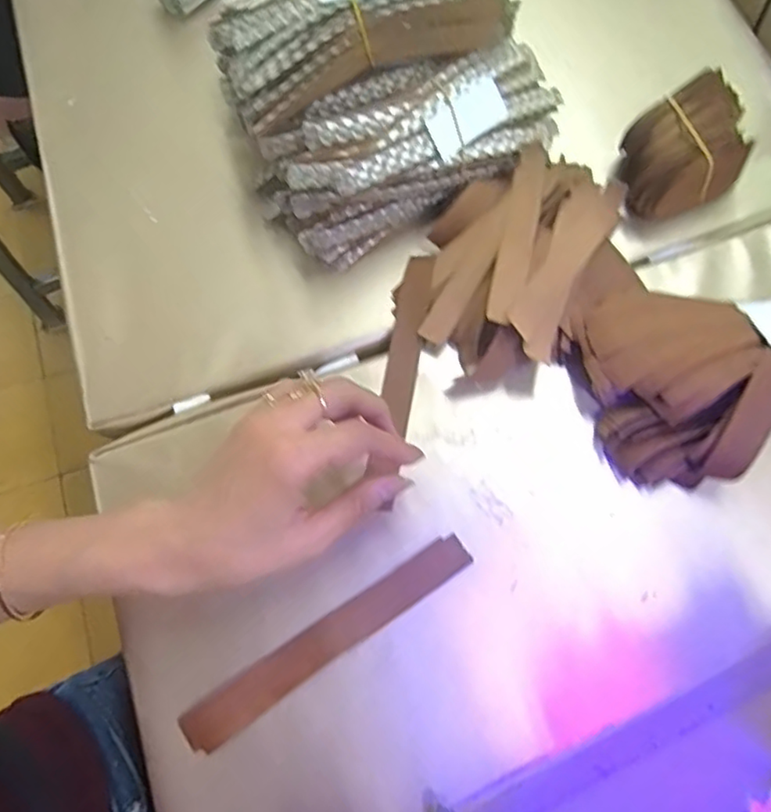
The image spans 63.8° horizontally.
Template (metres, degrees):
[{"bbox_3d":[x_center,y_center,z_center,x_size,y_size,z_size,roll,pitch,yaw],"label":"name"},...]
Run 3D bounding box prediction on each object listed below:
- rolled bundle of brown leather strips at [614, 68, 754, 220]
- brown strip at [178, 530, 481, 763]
[{"bbox_3d":[0.186,-0.162,0.393,0.078,0.049,0.059,-21,73,-5],"label":"rolled bundle of brown leather strips"},{"bbox_3d":[-0.030,0.125,0.333,0.172,0.004,0.024,-34,75,-8],"label":"brown strip"}]

